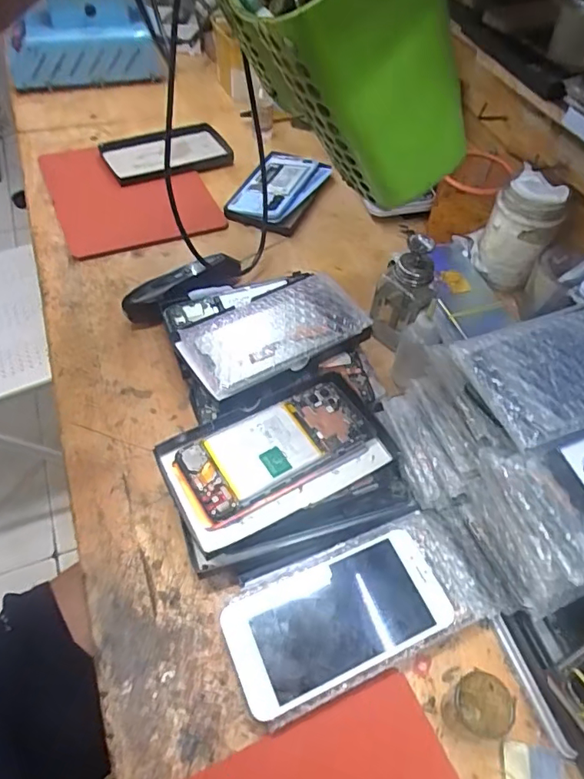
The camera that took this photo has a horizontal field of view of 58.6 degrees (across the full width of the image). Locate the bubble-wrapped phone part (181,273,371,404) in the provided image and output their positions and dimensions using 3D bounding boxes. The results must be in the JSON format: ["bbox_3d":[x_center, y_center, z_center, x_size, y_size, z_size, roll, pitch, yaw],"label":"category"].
[{"bbox_3d":[-0.021,-0.057,0.524,0.174,0.025,0.095,-24,58,-20],"label":"bubble-wrapped phone part"}]

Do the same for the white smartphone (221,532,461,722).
[{"bbox_3d":[0.033,0.164,0.379,0.159,0.007,0.077,-20,53,-14],"label":"white smartphone"}]

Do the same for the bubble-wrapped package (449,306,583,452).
[{"bbox_3d":[0.210,-0.019,0.370,0.171,0.017,0.092,-15,55,-14],"label":"bubble-wrapped package"}]

